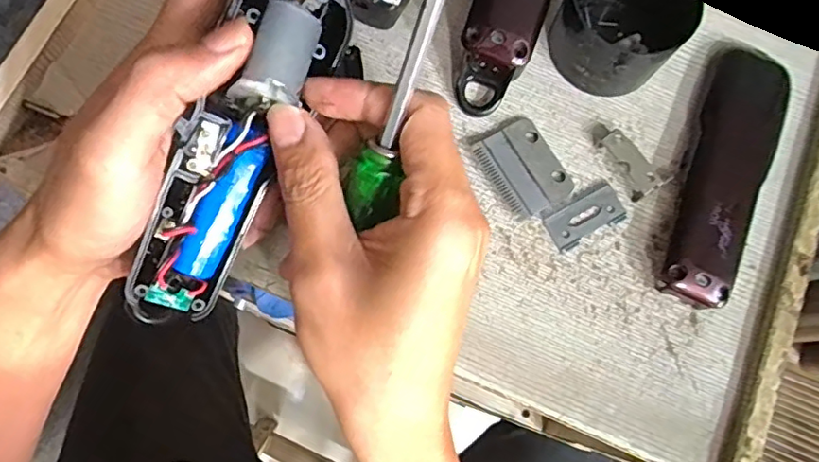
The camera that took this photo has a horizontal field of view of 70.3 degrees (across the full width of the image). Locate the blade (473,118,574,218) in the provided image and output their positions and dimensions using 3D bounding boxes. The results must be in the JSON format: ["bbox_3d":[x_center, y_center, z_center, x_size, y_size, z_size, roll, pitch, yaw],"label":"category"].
[{"bbox_3d":[0.059,-0.032,0.294,0.034,0.004,0.046,-32,80,-7],"label":"blade"}]

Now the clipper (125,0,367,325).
[{"bbox_3d":[-0.067,-0.034,0.233,0.041,0.033,0.156,29,100,5],"label":"clipper"}]

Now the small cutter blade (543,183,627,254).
[{"bbox_3d":[0.087,-0.007,0.289,0.040,0.004,0.021,-27,79,-6],"label":"small cutter blade"}]

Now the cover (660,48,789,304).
[{"bbox_3d":[0.159,-0.032,0.288,0.035,0.018,0.139,22,78,4],"label":"cover"}]

